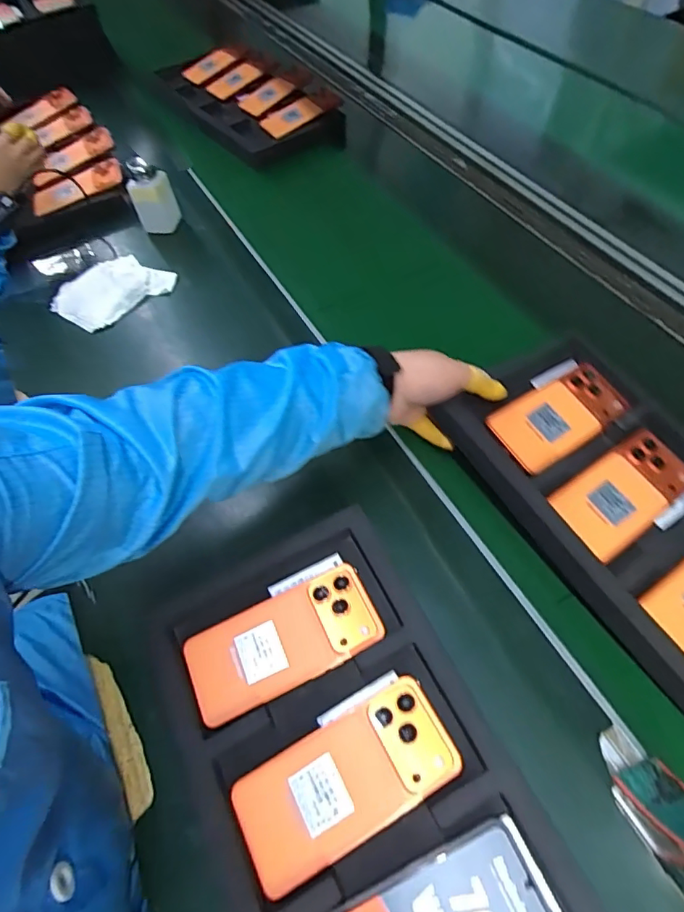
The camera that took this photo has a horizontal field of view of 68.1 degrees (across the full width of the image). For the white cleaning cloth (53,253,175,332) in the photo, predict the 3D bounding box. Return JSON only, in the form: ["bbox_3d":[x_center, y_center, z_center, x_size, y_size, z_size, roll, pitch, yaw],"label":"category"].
[{"bbox_3d":[-0.343,-0.248,0.752,0.114,0.021,0.149,35,63,22],"label":"white cleaning cloth"}]

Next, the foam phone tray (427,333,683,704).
[{"bbox_3d":[0.324,0.086,0.484,0.221,0.032,0.477,-31,68,-19],"label":"foam phone tray"}]

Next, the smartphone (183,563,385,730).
[{"bbox_3d":[-0.049,0.157,0.432,0.160,0.014,0.076,-22,58,-13],"label":"smartphone"}]

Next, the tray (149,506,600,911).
[{"bbox_3d":[0.023,0.276,0.361,0.235,0.045,0.494,-22,58,-13],"label":"tray"}]

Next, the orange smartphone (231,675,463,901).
[{"bbox_3d":[0.004,0.238,0.375,0.160,0.011,0.077,-25,59,-15],"label":"orange smartphone"}]

